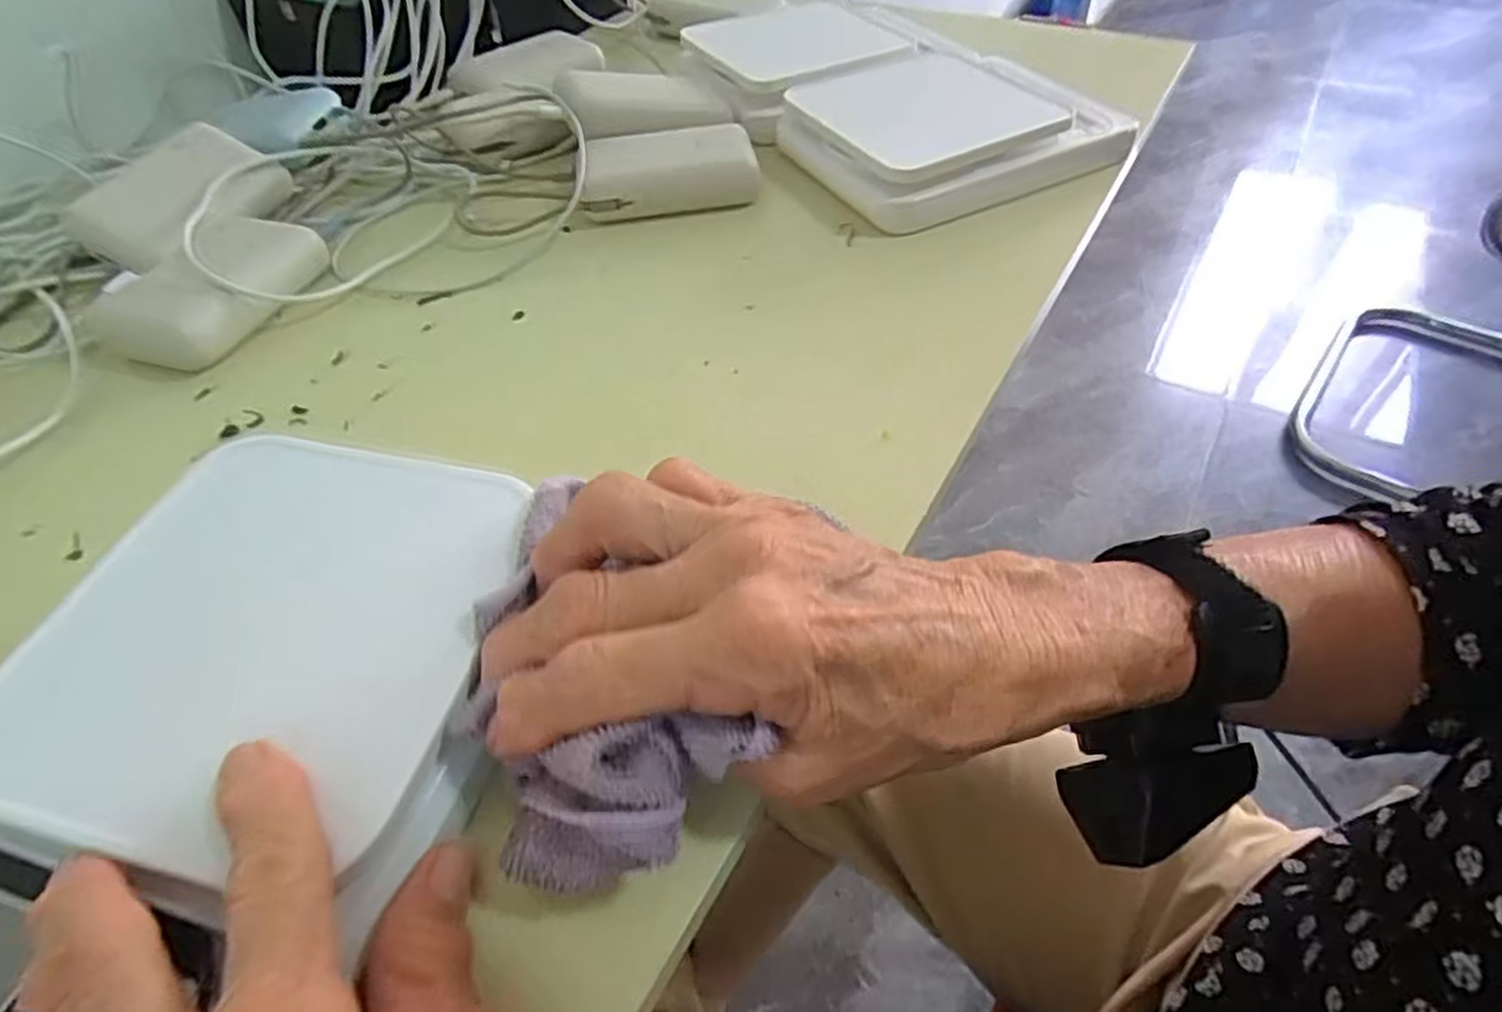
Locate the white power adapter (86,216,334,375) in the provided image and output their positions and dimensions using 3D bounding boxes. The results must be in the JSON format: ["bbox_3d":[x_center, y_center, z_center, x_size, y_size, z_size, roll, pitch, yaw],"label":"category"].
[{"bbox_3d":[-0.277,-0.113,0.386,0.073,0.031,0.101,14,51,15],"label":"white power adapter"}]

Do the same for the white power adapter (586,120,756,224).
[{"bbox_3d":[-0.049,-0.201,0.451,0.098,0.025,0.063,-10,49,-4],"label":"white power adapter"}]

